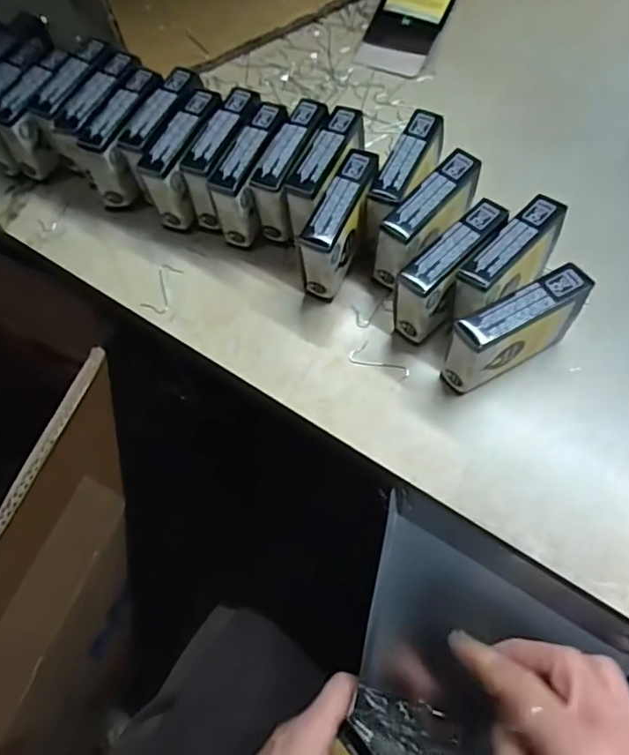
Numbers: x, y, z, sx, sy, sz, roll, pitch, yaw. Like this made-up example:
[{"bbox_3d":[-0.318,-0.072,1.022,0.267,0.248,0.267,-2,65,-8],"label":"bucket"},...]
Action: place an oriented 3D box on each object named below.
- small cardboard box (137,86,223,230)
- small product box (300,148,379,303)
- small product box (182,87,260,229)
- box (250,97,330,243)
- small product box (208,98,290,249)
[{"bbox_3d":[-0.080,-0.141,0.375,0.025,0.057,0.076,23,70,12],"label":"small cardboard box"},{"bbox_3d":[0.017,-0.090,0.346,0.022,0.056,0.073,23,70,12],"label":"small product box"},{"bbox_3d":[-0.056,-0.138,0.371,0.022,0.056,0.076,22,70,12],"label":"small product box"},{"bbox_3d":[-0.012,-0.129,0.366,0.023,0.057,0.075,21,70,11],"label":"box"},{"bbox_3d":[-0.038,-0.127,0.367,0.022,0.057,0.075,22,70,12],"label":"small product box"}]

